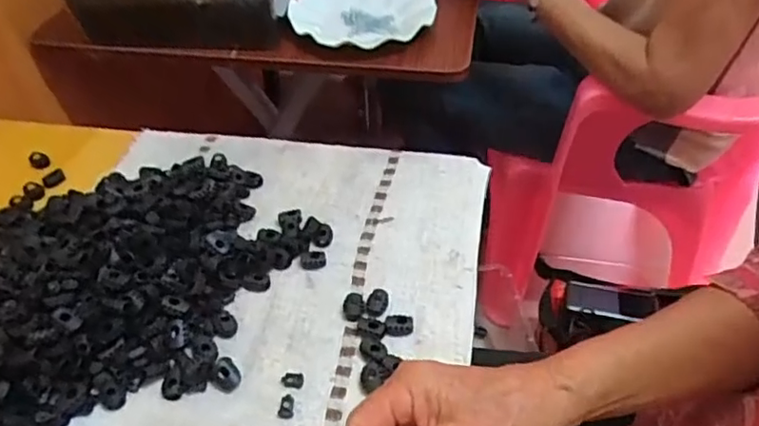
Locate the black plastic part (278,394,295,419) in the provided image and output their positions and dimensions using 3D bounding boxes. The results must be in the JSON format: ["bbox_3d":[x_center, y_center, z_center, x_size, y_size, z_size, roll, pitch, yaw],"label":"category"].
[{"bbox_3d":[-0.065,0.135,0.407,0.011,0.004,0.018,2,44,3],"label":"black plastic part"}]

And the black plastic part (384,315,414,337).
[{"bbox_3d":[0.015,0.086,0.451,0.021,0.004,0.019,3,45,4],"label":"black plastic part"}]

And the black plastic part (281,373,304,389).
[{"bbox_3d":[-0.063,0.121,0.423,0.016,0.004,0.012,2,44,3],"label":"black plastic part"}]

